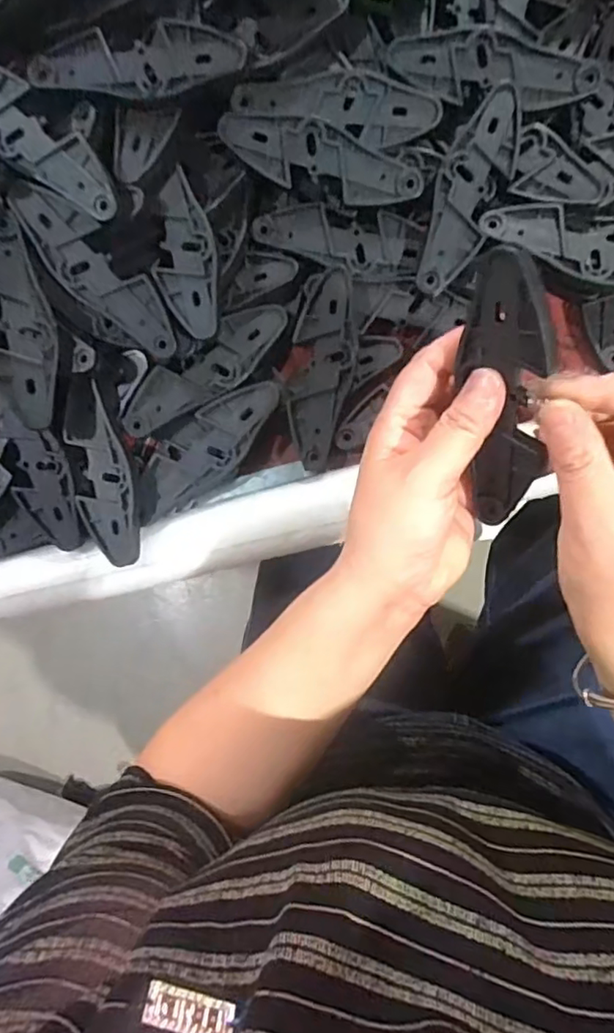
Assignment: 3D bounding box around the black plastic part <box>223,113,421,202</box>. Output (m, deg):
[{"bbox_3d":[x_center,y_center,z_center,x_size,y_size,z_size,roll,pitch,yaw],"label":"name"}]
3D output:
[{"bbox_3d":[0.009,-0.221,0.359,0.123,0.006,0.037,12,107,-3],"label":"black plastic part"}]

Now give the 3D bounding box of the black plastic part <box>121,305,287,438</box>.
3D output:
[{"bbox_3d":[-0.067,-0.095,0.376,0.124,0.009,0.034,-36,82,2],"label":"black plastic part"}]

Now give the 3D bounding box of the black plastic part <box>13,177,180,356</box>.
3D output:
[{"bbox_3d":[-0.128,-0.148,0.353,0.038,0.009,0.123,-45,101,1],"label":"black plastic part"}]

